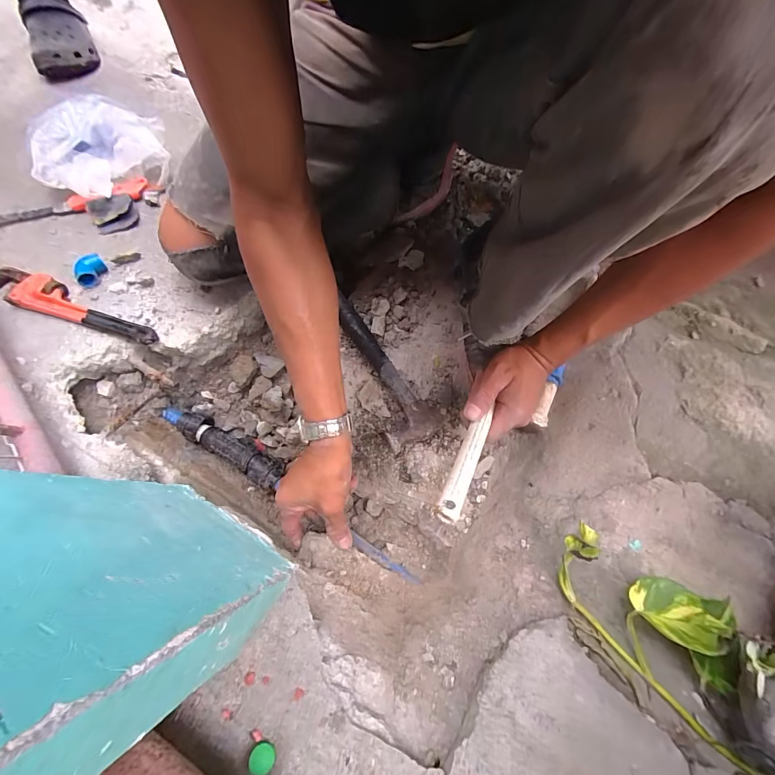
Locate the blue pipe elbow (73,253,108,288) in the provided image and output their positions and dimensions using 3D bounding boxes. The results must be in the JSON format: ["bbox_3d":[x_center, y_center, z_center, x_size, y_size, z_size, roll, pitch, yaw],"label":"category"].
[{"bbox_3d":[-0.452,-0.178,0.564,0.025,0.033,0.055,19,76,8],"label":"blue pipe elbow"}]

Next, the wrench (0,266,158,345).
[{"bbox_3d":[-0.454,-0.113,0.534,0.266,0.036,0.054,23,76,9],"label":"wrench"}]

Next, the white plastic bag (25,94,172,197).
[{"bbox_3d":[-0.488,-0.402,0.635,0.180,0.077,0.201,34,78,11],"label":"white plastic bag"}]

